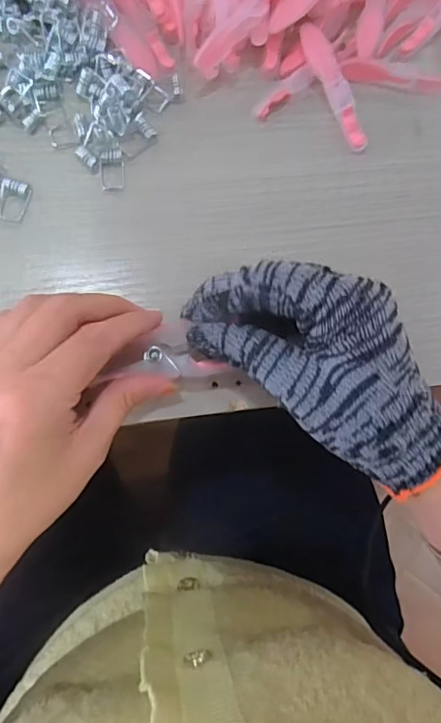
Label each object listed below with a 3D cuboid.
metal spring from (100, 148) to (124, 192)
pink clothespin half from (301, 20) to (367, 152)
[{"bbox_3d":[-0.062,-0.109,0.286,0.014,0.004,0.023,-6,83,-8],"label":"metal spring"},{"bbox_3d":[0.069,-0.165,0.301,0.014,0.010,0.078,-27,86,-10],"label":"pink clothespin half"}]

